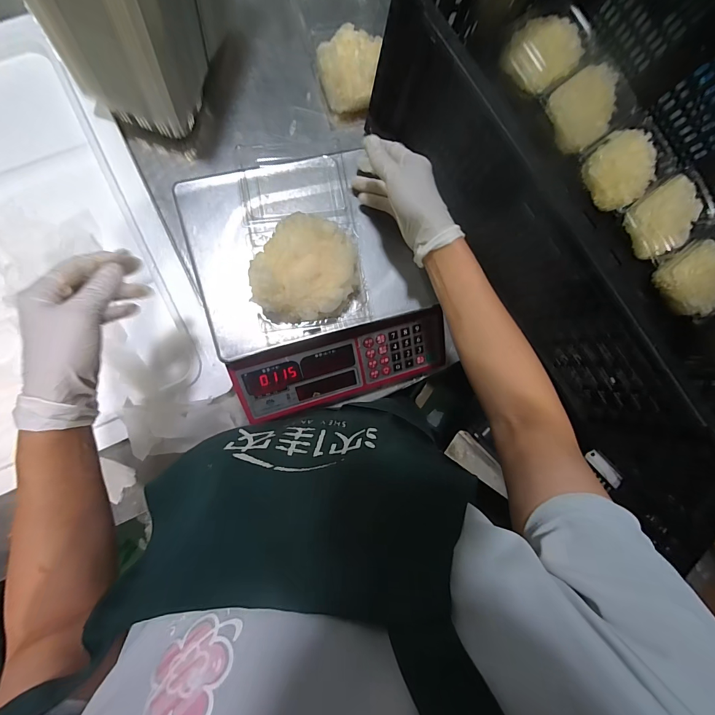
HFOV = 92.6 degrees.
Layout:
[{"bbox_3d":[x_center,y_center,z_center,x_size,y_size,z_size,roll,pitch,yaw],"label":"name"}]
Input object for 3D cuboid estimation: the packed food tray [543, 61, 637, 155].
[{"bbox_3d":[0.371,-0.400,0.546,0.128,0.038,0.106,-36,93,-7],"label":"packed food tray"}]

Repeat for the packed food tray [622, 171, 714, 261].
[{"bbox_3d":[0.507,-0.228,0.556,0.119,0.051,0.107,-35,93,-7],"label":"packed food tray"}]

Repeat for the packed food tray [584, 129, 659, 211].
[{"bbox_3d":[0.427,-0.307,0.551,0.102,0.043,0.104,-44,94,-7],"label":"packed food tray"}]

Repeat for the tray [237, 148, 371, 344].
[{"bbox_3d":[-0.060,-0.137,0.388,0.129,0.074,0.211,-9,90,-8],"label":"tray"}]

